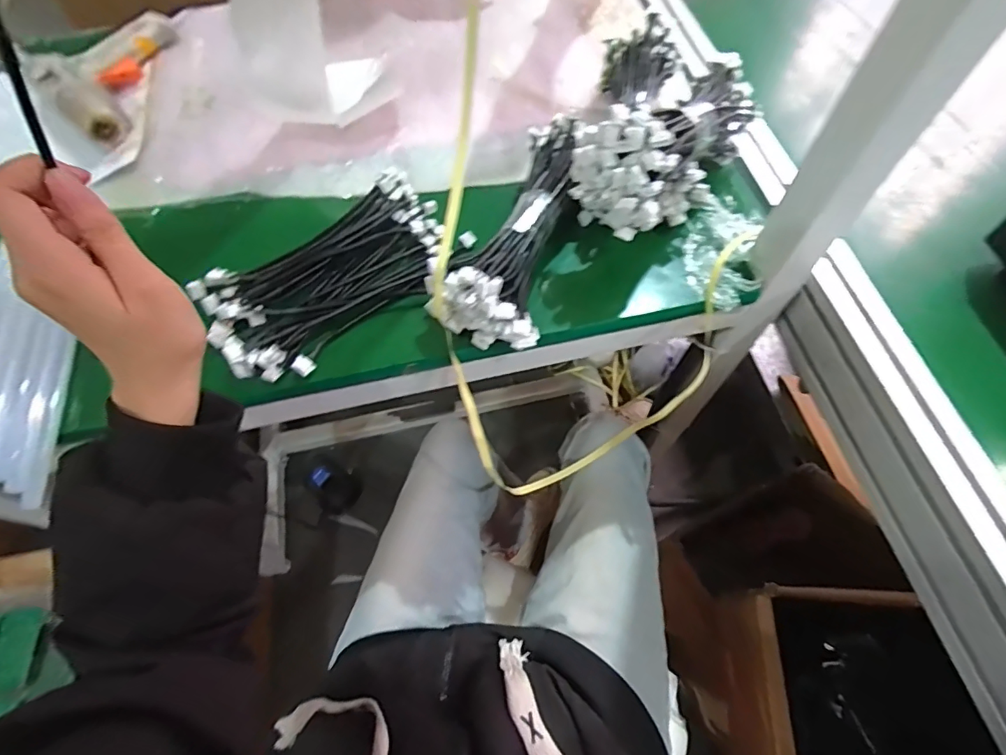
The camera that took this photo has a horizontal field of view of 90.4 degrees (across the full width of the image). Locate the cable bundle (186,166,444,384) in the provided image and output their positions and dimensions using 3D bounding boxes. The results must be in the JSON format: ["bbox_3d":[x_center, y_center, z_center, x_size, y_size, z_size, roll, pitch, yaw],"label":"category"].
[{"bbox_3d":[-0.151,-0.093,0.442,0.215,0.027,0.129,-34,67,-13],"label":"cable bundle"}]

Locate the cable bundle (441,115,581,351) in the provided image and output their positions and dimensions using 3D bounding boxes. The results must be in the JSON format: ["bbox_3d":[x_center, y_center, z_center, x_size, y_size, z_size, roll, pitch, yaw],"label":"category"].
[{"bbox_3d":[0.011,-0.128,0.429,0.086,0.070,0.207,15,64,10],"label":"cable bundle"}]

